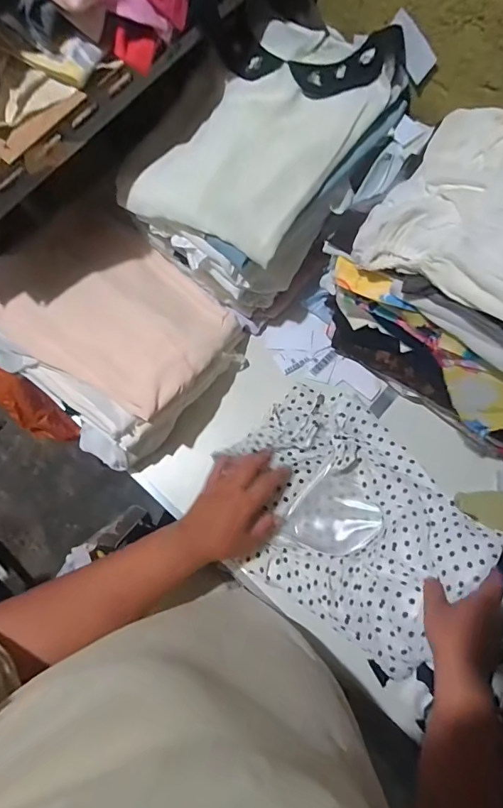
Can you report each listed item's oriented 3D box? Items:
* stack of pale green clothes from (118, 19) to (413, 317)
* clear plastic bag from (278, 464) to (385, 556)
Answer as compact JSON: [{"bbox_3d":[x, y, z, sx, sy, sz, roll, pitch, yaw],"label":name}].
[{"bbox_3d":[0.011,-0.327,0.548,0.237,0.159,0.336,38,80,7],"label":"stack of pale green clothes"},{"bbox_3d":[0.113,0.158,0.555,0.108,0.021,0.113,41,81,7],"label":"clear plastic bag"}]

